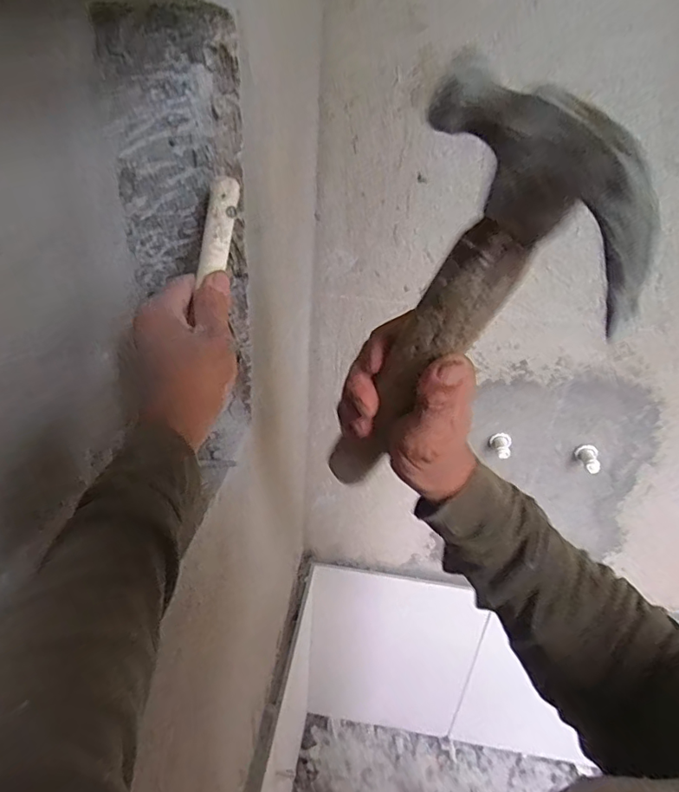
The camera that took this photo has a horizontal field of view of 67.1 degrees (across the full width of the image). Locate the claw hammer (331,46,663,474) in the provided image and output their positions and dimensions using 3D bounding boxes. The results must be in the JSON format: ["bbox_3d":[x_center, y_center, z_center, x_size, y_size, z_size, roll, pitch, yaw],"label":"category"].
[{"bbox_3d":[0.043,-0.023,0.292,0.036,0.289,0.107,-15,66,-28],"label":"claw hammer"}]

